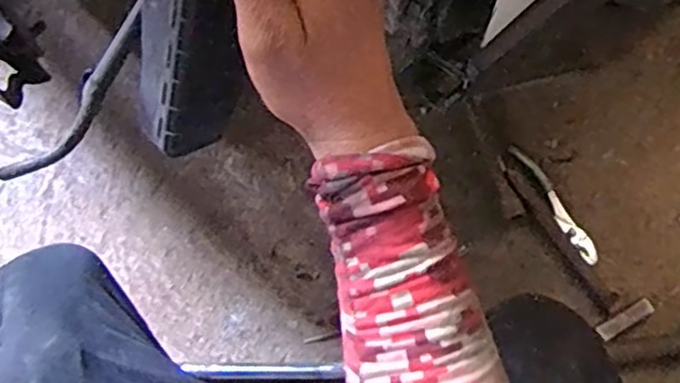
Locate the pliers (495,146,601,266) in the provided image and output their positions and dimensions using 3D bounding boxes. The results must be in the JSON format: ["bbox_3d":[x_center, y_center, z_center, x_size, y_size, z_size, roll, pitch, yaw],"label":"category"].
[{"bbox_3d":[0.291,0.021,0.962,0.055,0.017,0.191,-30,69,-13],"label":"pliers"}]

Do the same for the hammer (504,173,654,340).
[{"bbox_3d":[0.316,0.073,0.936,0.070,0.022,0.253,-24,68,-11],"label":"hammer"}]

